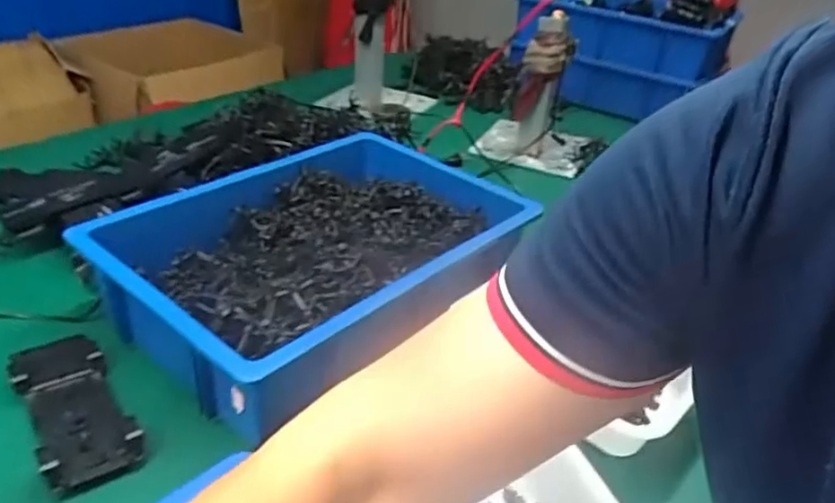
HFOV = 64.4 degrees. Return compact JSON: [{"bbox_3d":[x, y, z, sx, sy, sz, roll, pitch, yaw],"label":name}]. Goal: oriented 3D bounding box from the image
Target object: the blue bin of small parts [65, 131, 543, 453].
[{"bbox_3d":[-0.104,0.003,0.774,0.316,0.112,0.440,28,38,33],"label":"blue bin of small parts"}]

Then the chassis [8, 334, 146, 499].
[{"bbox_3d":[-0.323,0.133,0.616,0.077,0.020,0.208,-17,38,-32],"label":"chassis"}]

